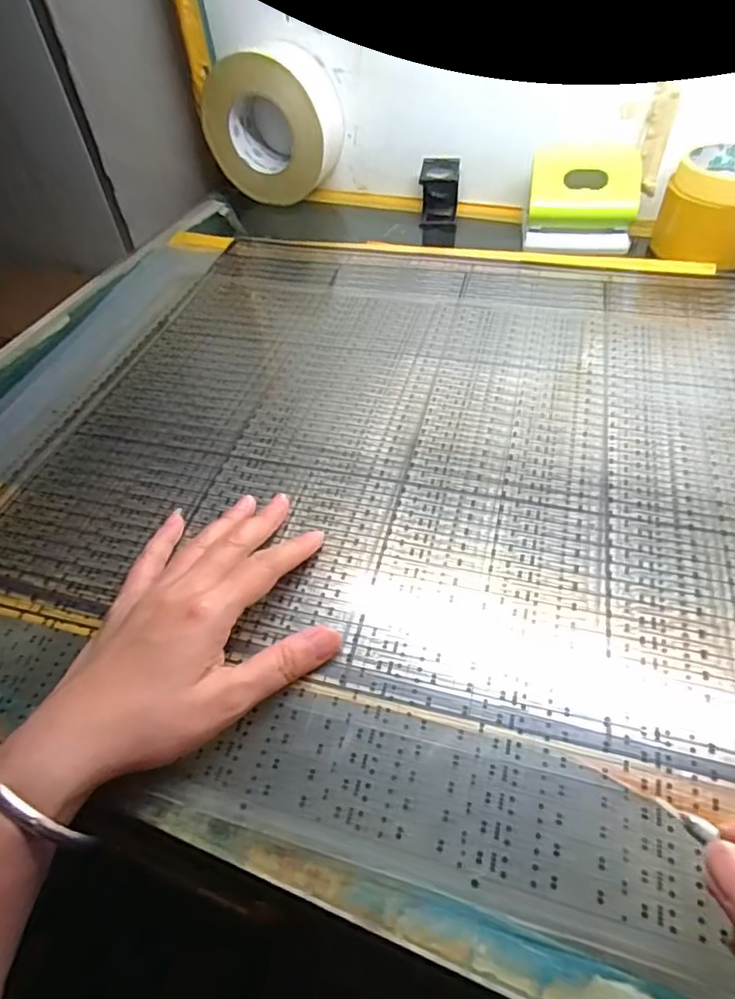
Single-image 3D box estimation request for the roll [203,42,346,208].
[{"bbox_3d":[-0.103,-0.406,0.618,0.149,0.135,0.075,7,50,12],"label":"roll"}]

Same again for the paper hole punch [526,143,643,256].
[{"bbox_3d":[0.206,-0.288,0.535,0.096,0.067,0.067,9,51,13],"label":"paper hole punch"}]

